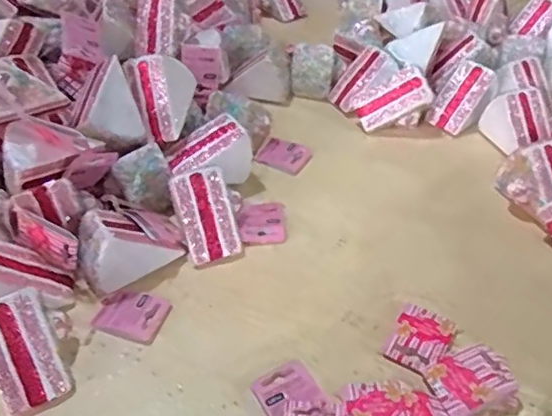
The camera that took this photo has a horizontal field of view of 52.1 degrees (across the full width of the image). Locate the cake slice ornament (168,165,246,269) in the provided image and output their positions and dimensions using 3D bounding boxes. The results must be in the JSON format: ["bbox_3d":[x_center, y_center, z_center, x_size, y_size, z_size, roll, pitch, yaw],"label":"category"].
[{"bbox_3d":[-0.064,0.009,0.525,0.055,0.062,0.065,-16,47,-14],"label":"cake slice ornament"}]

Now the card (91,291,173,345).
[{"bbox_3d":[-0.121,0.090,0.480,0.054,0.008,0.045,11,46,12],"label":"card"}]

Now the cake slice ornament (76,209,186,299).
[{"bbox_3d":[-0.130,0.031,0.487,0.084,0.065,0.046,-32,53,-27],"label":"cake slice ornament"}]

